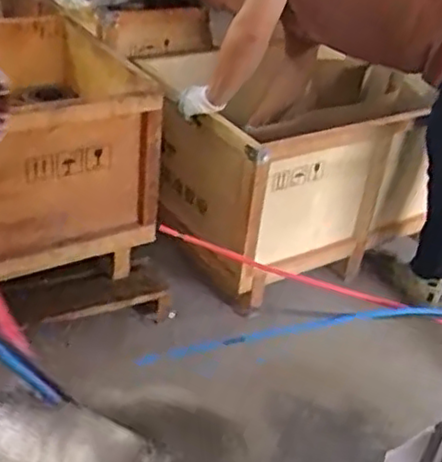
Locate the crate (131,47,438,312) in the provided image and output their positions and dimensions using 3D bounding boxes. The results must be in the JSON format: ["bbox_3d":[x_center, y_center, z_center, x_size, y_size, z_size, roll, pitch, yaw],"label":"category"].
[{"bbox_3d":[0.196,-0.189,1.885,0.672,0.432,0.496,-22,43,-36],"label":"crate"}]

